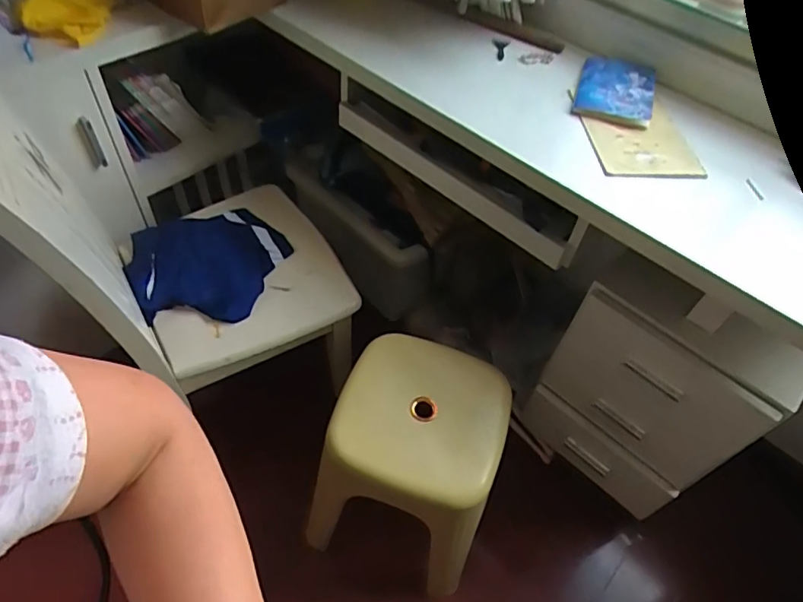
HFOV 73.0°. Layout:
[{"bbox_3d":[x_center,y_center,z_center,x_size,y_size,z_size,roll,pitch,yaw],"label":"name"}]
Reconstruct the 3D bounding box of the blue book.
[{"bbox_3d":[0.409,-0.402,1.038,0.138,0.022,0.205,18,53,8],"label":"blue book"}]

